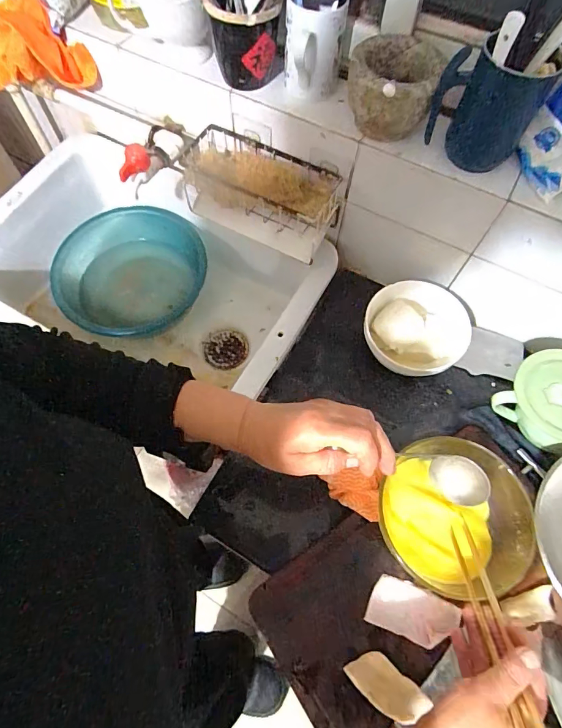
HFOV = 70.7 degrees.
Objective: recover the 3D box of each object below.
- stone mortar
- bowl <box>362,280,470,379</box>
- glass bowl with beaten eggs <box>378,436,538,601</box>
[{"bbox_3d":[0.137,-0.342,0.502,0.102,0.085,0.105,4,66,1],"label":"stone mortar"},{"bbox_3d":[0.211,-0.049,0.637,0.155,0.075,0.151,1,66,-1],"label":"bowl"},{"bbox_3d":[0.215,0.184,0.477,0.180,0.069,0.162,31,69,12],"label":"glass bowl with beaten eggs"}]

